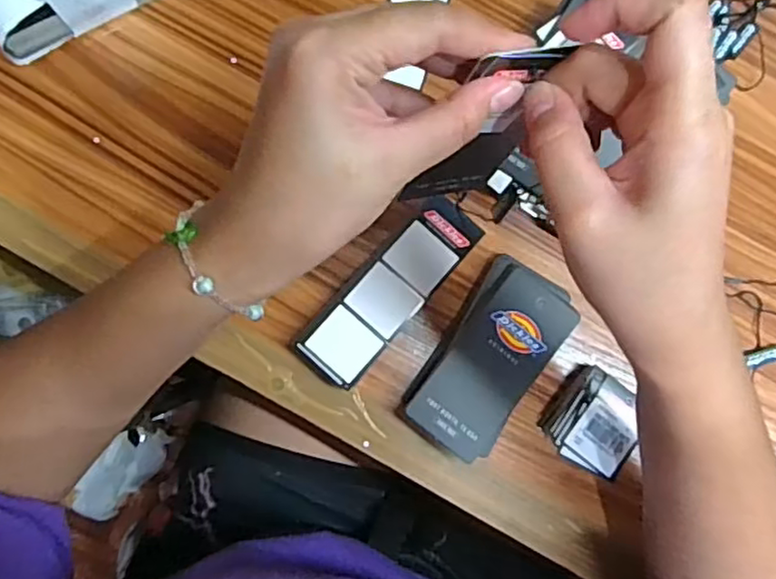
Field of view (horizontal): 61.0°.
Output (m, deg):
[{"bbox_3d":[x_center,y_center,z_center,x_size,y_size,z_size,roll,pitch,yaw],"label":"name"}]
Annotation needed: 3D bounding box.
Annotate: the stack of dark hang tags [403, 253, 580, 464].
[{"bbox_3d":[0.060,0.041,0.391,0.057,0.022,0.112,35,85,-2],"label":"stack of dark hang tags"}]

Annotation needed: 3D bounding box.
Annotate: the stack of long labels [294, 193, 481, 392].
[{"bbox_3d":[0.001,0.001,0.389,0.039,0.023,0.122,42,85,-1],"label":"stack of long labels"}]

